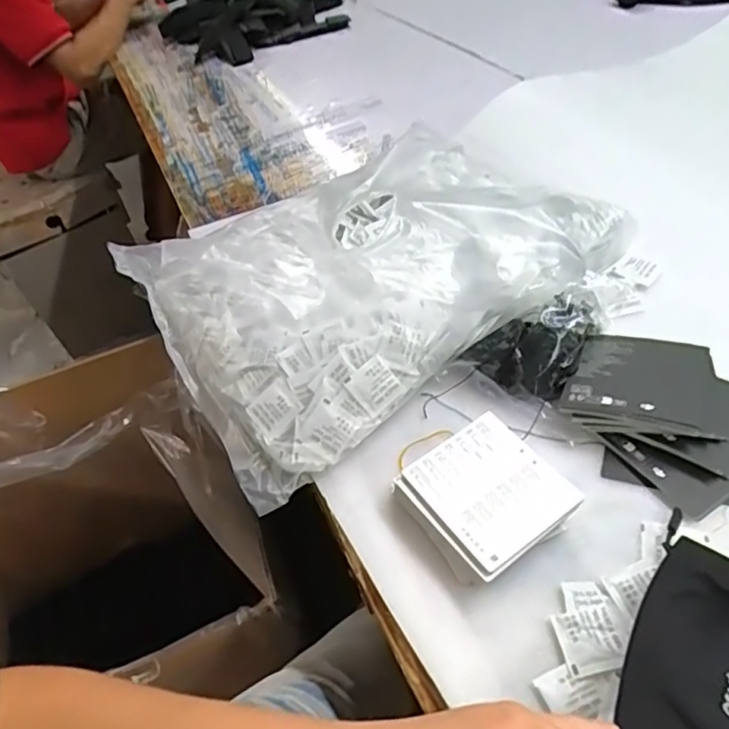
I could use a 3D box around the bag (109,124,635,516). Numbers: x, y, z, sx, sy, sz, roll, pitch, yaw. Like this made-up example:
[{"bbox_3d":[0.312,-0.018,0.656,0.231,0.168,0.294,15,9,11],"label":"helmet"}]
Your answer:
[{"bbox_3d":[-0.001,-0.116,0.622,0.450,0.083,0.366,-32,49,-17],"label":"bag"}]

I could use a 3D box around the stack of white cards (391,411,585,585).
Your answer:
[{"bbox_3d":[0.091,0.099,0.444,0.101,0.035,0.109,-33,49,-18],"label":"stack of white cards"}]

